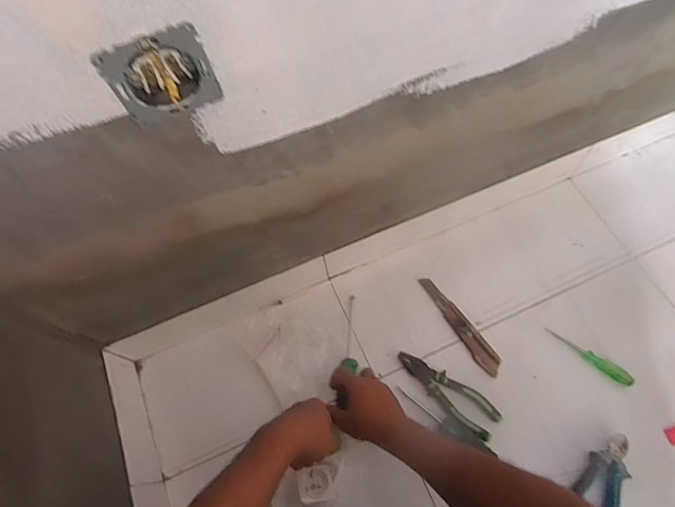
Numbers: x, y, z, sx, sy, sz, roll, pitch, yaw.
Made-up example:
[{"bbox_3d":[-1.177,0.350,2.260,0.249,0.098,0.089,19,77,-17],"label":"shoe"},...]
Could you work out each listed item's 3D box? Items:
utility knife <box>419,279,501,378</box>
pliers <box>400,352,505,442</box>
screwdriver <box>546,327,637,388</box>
[{"bbox_3d":[0.205,0.117,0.722,0.034,0.010,0.188,-30,67,-10],"label":"utility knife"},{"bbox_3d":[0.168,0.217,0.675,0.171,0.022,0.054,35,72,17],"label":"pliers"},{"bbox_3d":[0.402,0.161,0.689,0.140,0.013,0.020,38,73,18],"label":"screwdriver"}]

